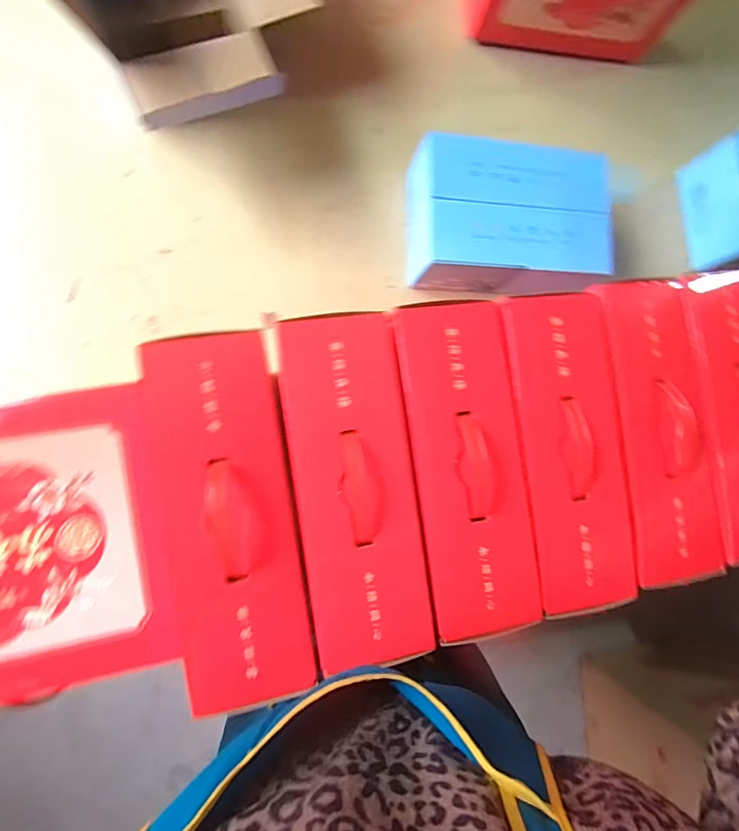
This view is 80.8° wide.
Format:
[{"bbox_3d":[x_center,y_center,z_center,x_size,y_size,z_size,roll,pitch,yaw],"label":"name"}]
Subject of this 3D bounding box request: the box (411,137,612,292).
[{"bbox_3d":[0.218,-0.312,0.685,0.299,0.088,0.219,1,88,-9],"label":"box"}]

